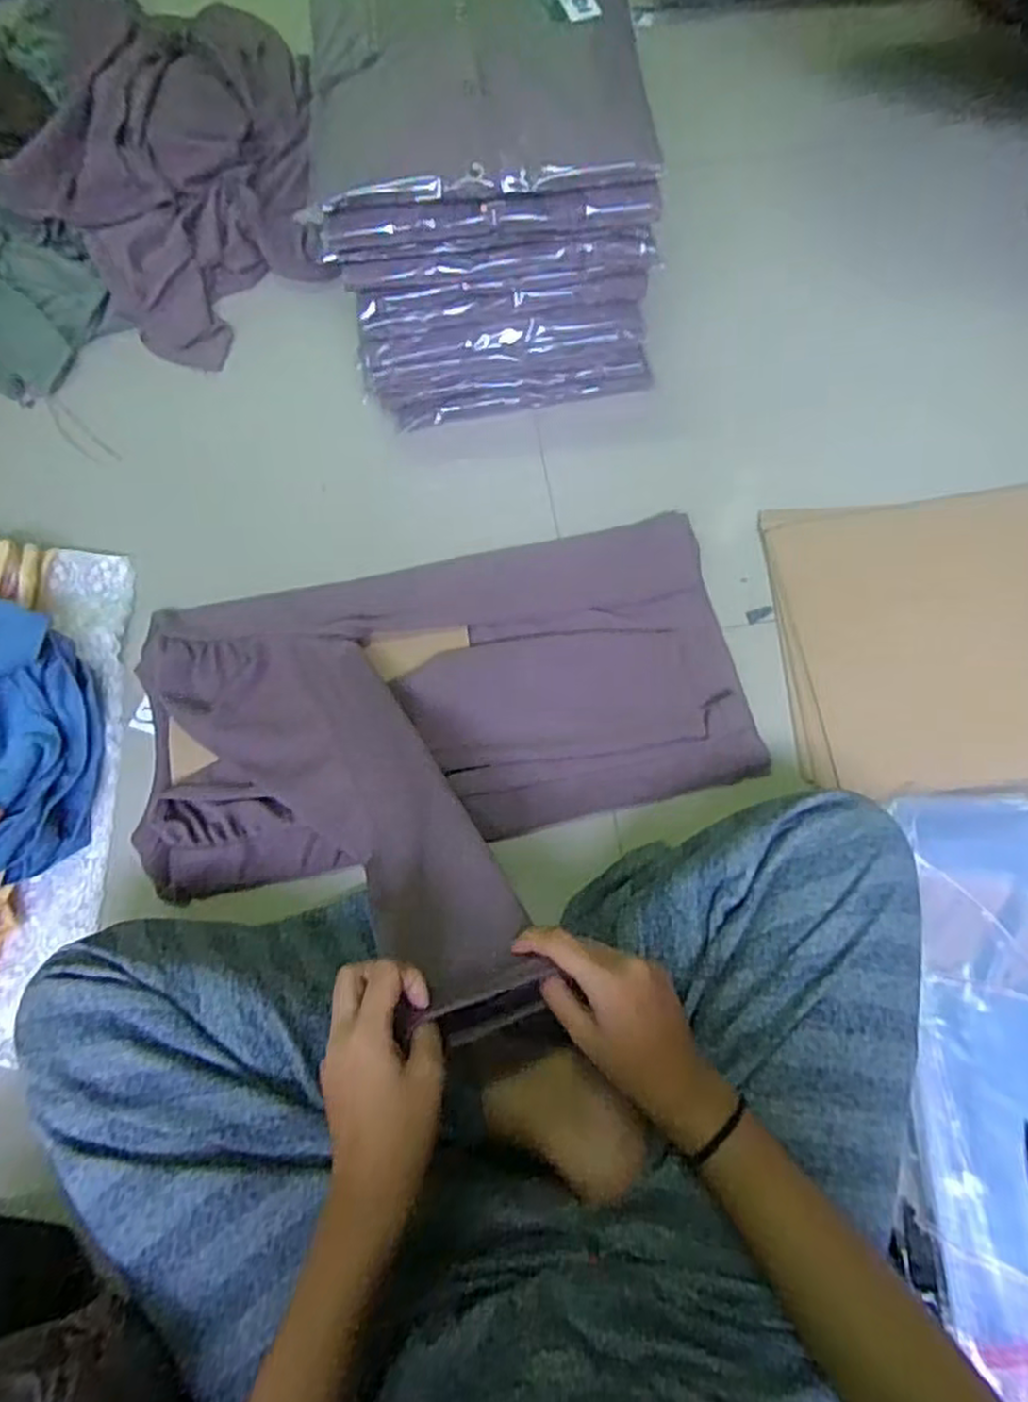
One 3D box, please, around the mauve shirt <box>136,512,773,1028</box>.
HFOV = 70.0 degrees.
[{"bbox_3d":[-0.052,0.022,0.566,0.496,0.153,0.371,-14,70,-2],"label":"mauve shirt"}]

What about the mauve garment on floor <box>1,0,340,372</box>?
[{"bbox_3d":[-0.407,-0.623,0.840,0.348,0.100,0.514,-10,70,-1],"label":"mauve garment on floor"}]

